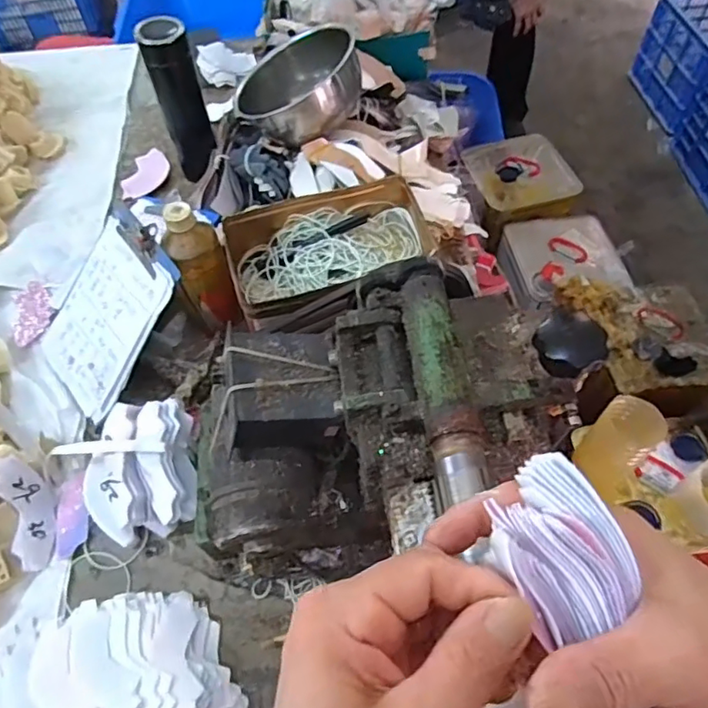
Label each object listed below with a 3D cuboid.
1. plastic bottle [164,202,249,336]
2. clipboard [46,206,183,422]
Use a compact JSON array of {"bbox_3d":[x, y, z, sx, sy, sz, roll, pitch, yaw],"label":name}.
[{"bbox_3d":[-0.175,-0.095,0.652,0.057,0.172,0.055,-19,60,-10],"label":"plastic bottle"},{"bbox_3d":[-0.293,-0.052,0.659,0.153,0.016,0.221,43,109,24],"label":"clipboard"}]

